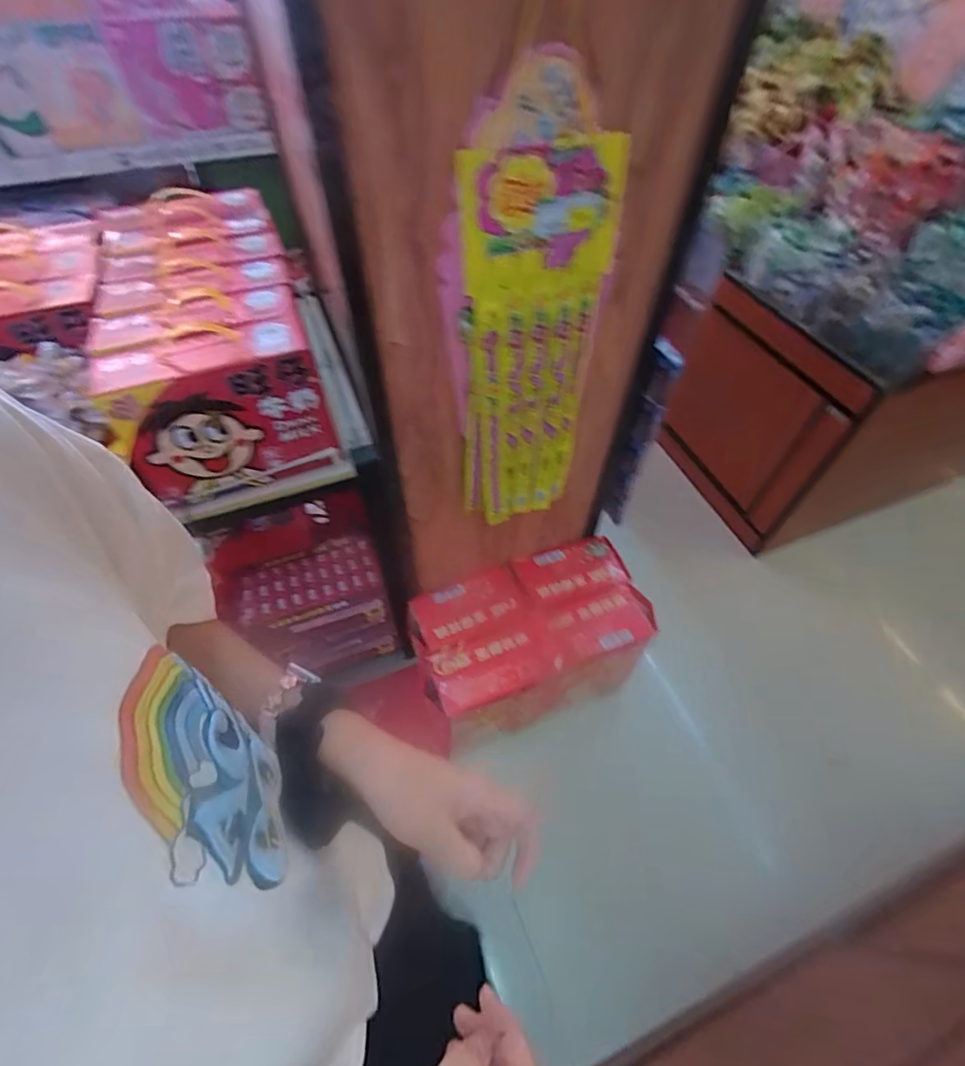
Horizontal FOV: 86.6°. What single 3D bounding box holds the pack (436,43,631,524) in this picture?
[{"bbox_3d":[0.058,-0.245,0.749,0.221,0.658,0.033,-14,55,-11],"label":"pack"}]

